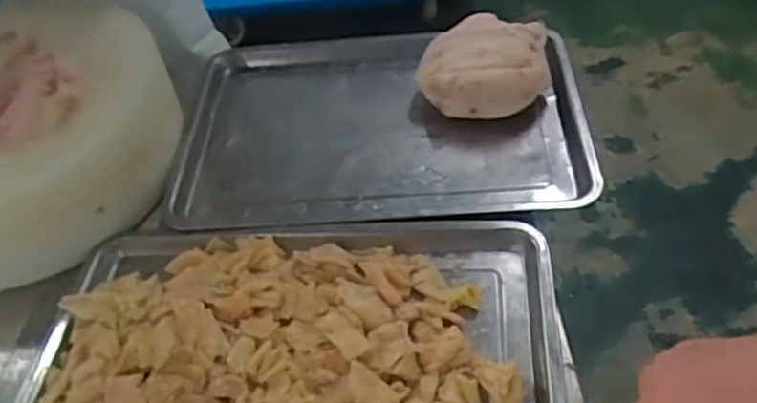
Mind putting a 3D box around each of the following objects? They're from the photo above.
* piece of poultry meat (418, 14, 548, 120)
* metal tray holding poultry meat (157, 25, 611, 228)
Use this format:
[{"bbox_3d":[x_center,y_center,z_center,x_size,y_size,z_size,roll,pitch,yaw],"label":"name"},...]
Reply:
[{"bbox_3d":[0.139,-0.179,0.917,0.166,0.074,0.155,-4,47,4],"label":"piece of poultry meat"},{"bbox_3d":[0.005,-0.103,0.908,0.511,0.039,0.367,-3,43,4],"label":"metal tray holding poultry meat"}]

